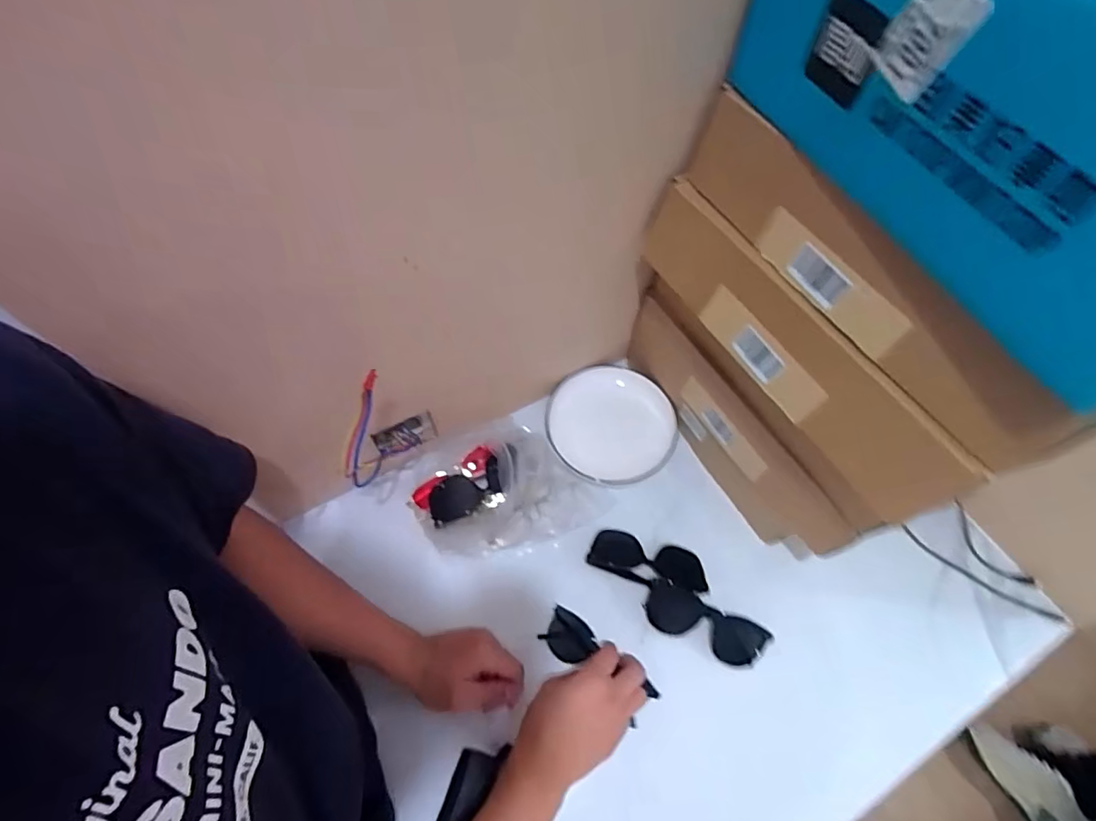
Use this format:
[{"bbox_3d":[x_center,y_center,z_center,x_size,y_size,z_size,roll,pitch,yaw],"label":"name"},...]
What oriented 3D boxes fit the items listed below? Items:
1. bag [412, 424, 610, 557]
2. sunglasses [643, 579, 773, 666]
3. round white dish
[{"bbox_3d":[-0.046,0.086,0.658,0.247,0.094,0.149,-9,62,-7],"label":"bag"},{"bbox_3d":[0.180,0.248,0.615,0.138,0.027,0.051,25,64,11],"label":"sunglasses"},{"bbox_3d":[0.087,0.013,0.721,0.170,0.035,0.167,1,62,-1],"label":"round white dish"}]

